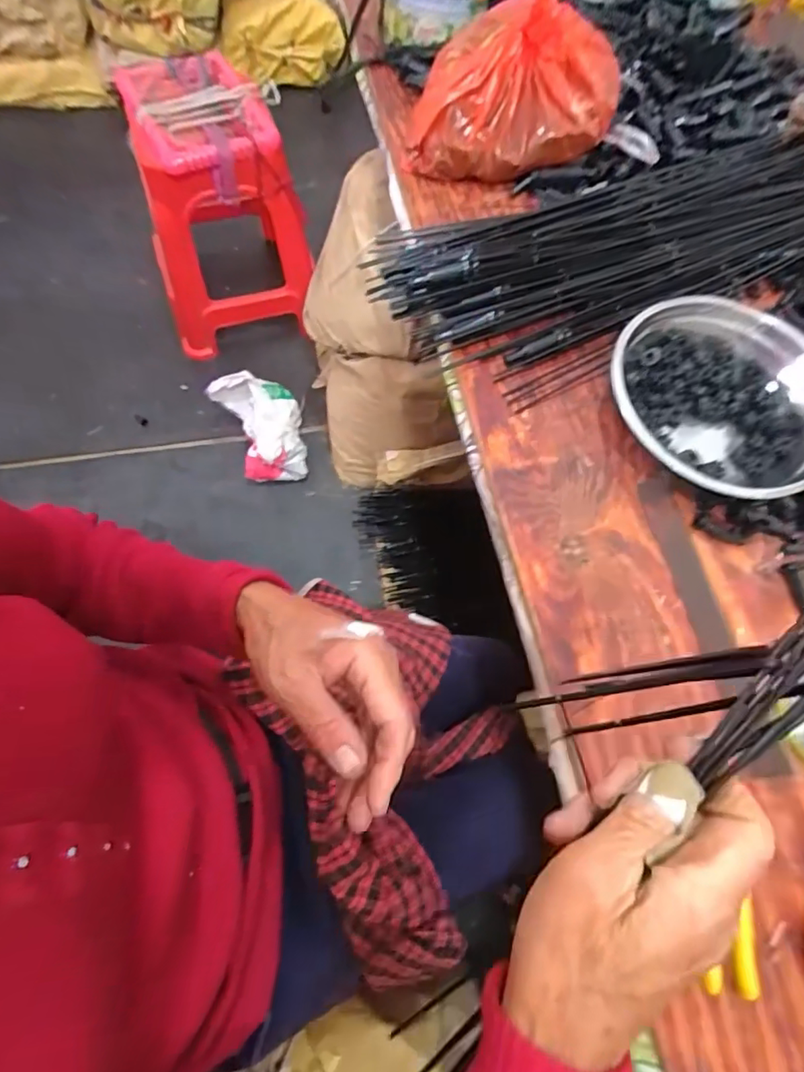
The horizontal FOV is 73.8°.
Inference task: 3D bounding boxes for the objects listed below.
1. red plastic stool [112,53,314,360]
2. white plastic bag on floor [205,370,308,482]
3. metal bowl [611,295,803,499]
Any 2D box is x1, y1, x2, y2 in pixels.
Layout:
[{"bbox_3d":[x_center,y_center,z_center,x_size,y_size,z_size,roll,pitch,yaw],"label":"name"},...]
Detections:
[{"bbox_3d":[-0.434,-0.795,1.314,0.357,0.466,0.396,-8,68,-8],"label":"red plastic stool"},{"bbox_3d":[-0.329,-0.263,1.298,0.181,0.118,0.257,-23,71,-13],"label":"white plastic bag on floor"},{"bbox_3d":[0.316,-0.135,0.531,0.190,0.074,0.223,-19,68,-10],"label":"metal bowl"}]

